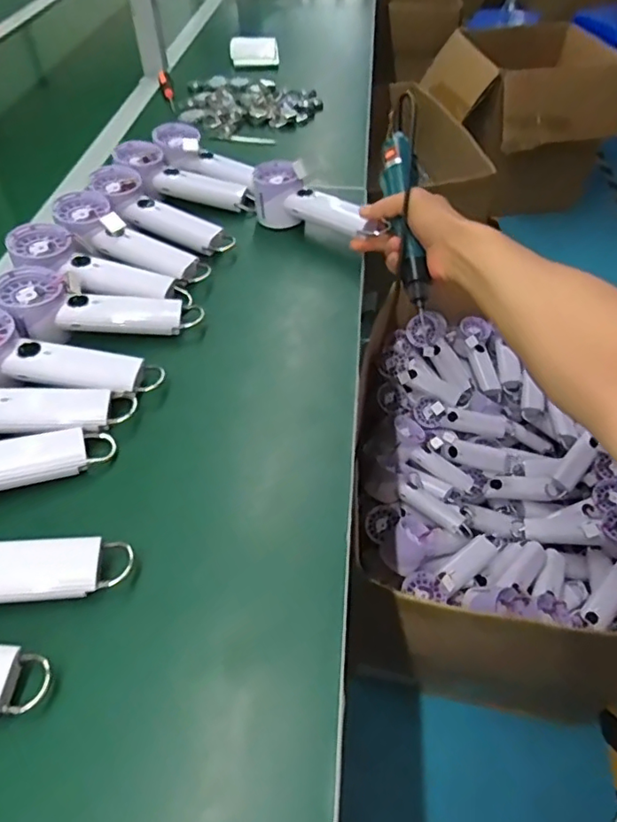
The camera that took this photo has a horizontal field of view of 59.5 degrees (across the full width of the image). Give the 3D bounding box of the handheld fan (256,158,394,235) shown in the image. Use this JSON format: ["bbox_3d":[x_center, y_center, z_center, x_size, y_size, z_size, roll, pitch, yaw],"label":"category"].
[{"bbox_3d":[0.001,-0.251,0.661,0.186,0.072,0.058,33,58,27],"label":"handheld fan"}]

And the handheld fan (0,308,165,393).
[{"bbox_3d":[-0.232,-0.047,0.493,0.187,0.031,0.062,13,50,-8],"label":"handheld fan"}]

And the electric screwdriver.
[{"bbox_3d":[0.110,-0.212,0.611,0.033,0.040,0.228,-4,78,-3],"label":"electric screwdriver"}]

